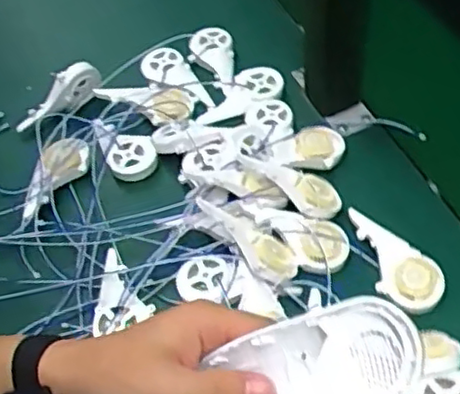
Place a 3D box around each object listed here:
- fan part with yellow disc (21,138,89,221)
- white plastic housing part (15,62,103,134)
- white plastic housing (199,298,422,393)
[{"bbox_3d":[-0.162,-0.019,0.595,0.041,0.014,0.088,29,61,25],"label":"fan part with yellow disc"},{"bbox_3d":[-0.170,-0.096,0.650,0.094,0.031,0.025,-37,58,1],"label":"white plastic housing part"},{"bbox_3d":[0.028,0.098,0.346,0.027,0.158,0.051,25,46,-32],"label":"white plastic housing"}]

